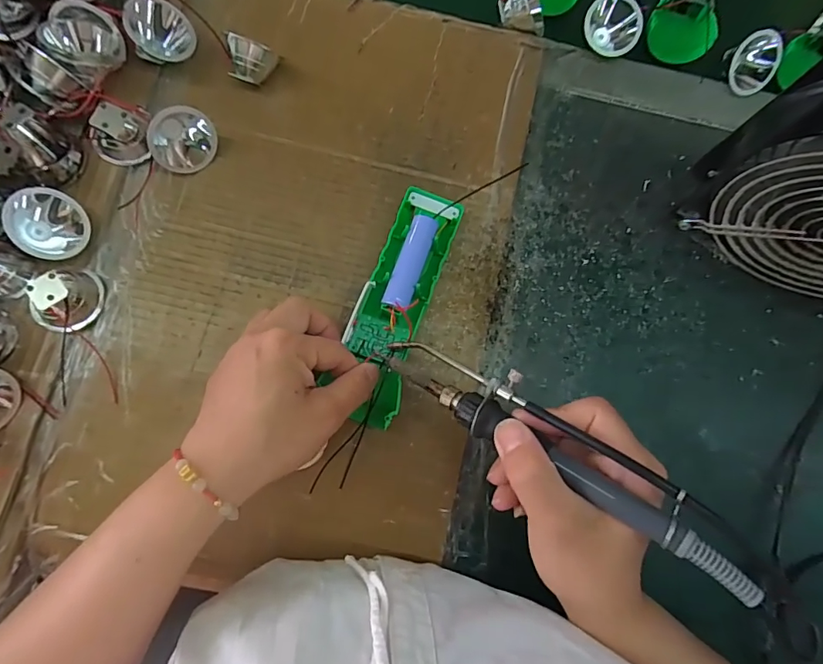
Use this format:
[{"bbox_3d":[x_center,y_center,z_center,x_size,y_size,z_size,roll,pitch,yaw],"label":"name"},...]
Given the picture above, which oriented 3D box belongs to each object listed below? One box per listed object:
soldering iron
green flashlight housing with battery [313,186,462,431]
[{"bbox_3d":[0.065,0.052,0.240,0.204,0.018,0.034,32,82,27],"label":"soldering iron"},{"bbox_3d":[-0.009,-0.020,0.304,0.046,0.020,0.156,17,77,-2],"label":"green flashlight housing with battery"}]

